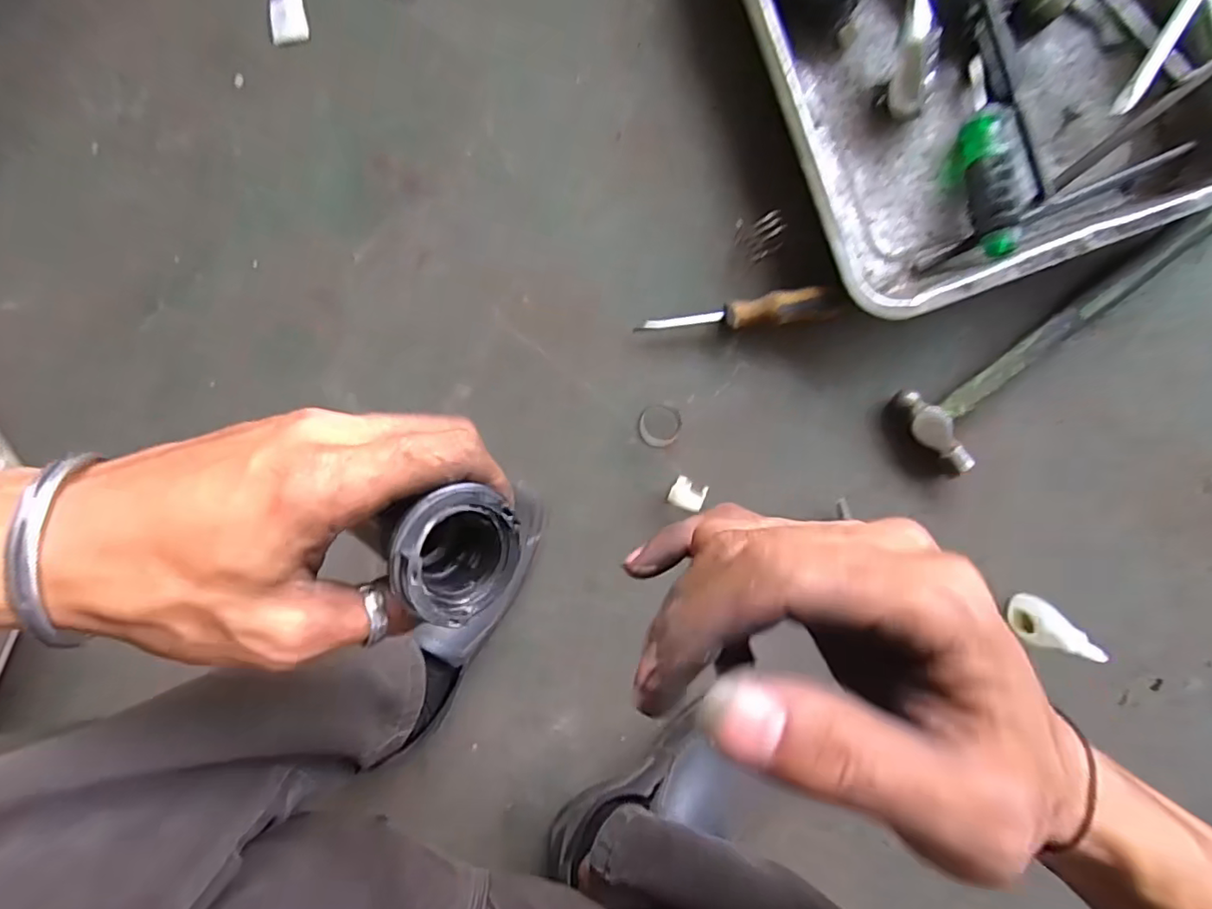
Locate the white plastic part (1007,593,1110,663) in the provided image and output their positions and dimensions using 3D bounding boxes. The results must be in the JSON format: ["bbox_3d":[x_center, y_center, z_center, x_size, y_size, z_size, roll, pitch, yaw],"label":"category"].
[{"bbox_3d":[0.330,0.130,0.426,0.020,0.091,0.031,29,98,0],"label":"white plastic part"}]

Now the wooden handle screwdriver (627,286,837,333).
[{"bbox_3d":[0.101,-0.110,0.447,0.147,0.028,0.024,-5,96,5],"label":"wooden handle screwdriver"}]

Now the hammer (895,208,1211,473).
[{"bbox_3d":[0.347,-0.088,0.430,0.260,0.024,0.067,-36,93,7],"label":"hammer"}]

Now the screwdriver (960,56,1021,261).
[{"bbox_3d":[0.274,-0.216,0.414,0.024,0.028,0.144,-3,82,4],"label":"screwdriver"}]

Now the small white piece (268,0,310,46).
[{"bbox_3d":[-0.255,-0.350,0.459,0.031,0.004,0.038,-8,96,5],"label":"small white piece"}]

